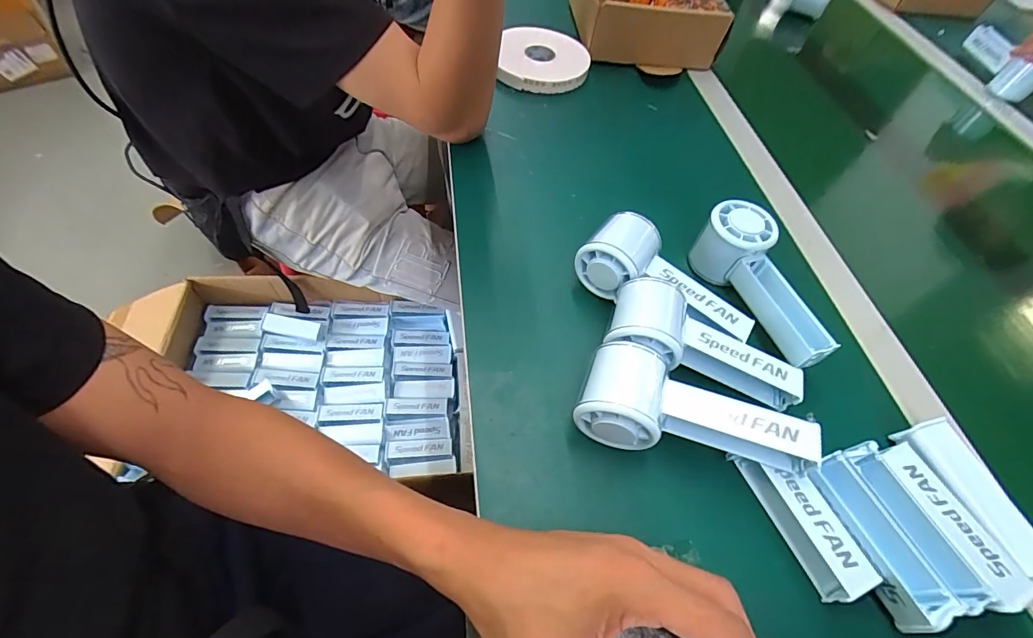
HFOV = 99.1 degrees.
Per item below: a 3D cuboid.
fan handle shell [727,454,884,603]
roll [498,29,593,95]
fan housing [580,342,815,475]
[{"bbox_3d":[0.190,0.132,0.295,0.029,0.029,0.095,-16,60,-15],"label":"fan handle shell"},{"bbox_3d":[0.037,-0.352,0.590,0.114,0.031,0.139,5,56,-2],"label":"roll"},{"bbox_3d":[0.119,0.068,0.302,0.151,0.046,0.061,20,57,8],"label":"fan housing"}]

